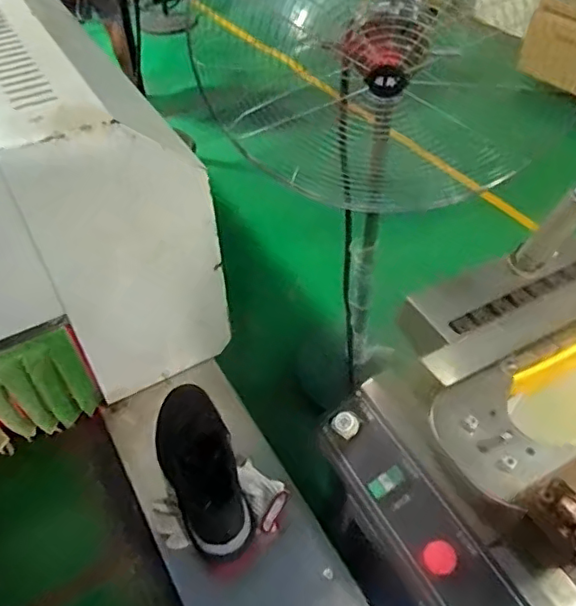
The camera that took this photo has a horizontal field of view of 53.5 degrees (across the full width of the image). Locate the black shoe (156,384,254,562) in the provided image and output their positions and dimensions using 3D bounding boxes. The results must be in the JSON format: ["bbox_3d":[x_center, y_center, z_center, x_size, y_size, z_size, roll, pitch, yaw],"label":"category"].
[{"bbox_3d":[-0.139,0.257,0.901,0.104,0.105,0.277,-18,63,-15],"label":"black shoe"}]

